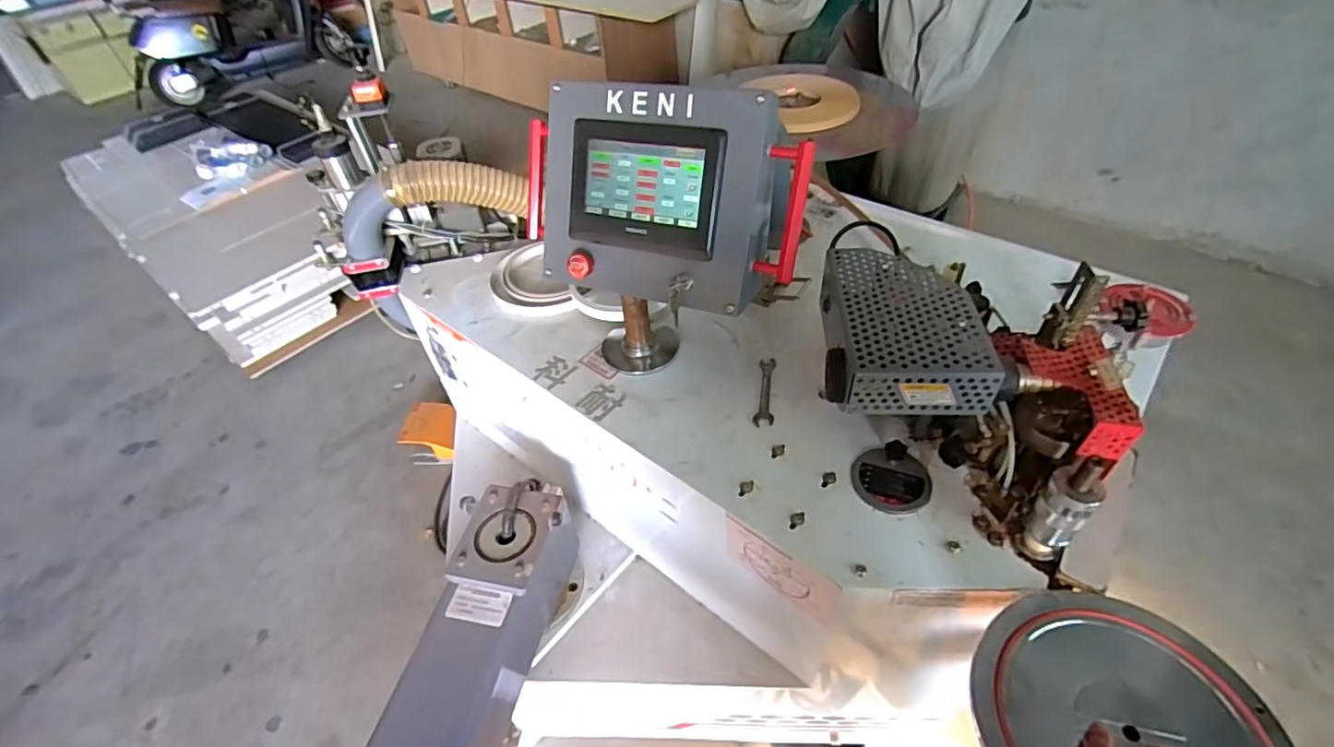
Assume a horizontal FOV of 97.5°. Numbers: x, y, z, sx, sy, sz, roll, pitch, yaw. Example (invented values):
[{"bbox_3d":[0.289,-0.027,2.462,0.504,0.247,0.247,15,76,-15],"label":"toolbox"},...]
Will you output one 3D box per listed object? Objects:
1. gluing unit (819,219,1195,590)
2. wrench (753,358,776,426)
[{"bbox_3d":[0.416,0.004,0.834,0.423,0.244,0.359,24,52,25],"label":"gluing unit"},{"bbox_3d":[0.167,0.029,0.988,0.031,0.011,0.151,5,46,9],"label":"wrench"}]

